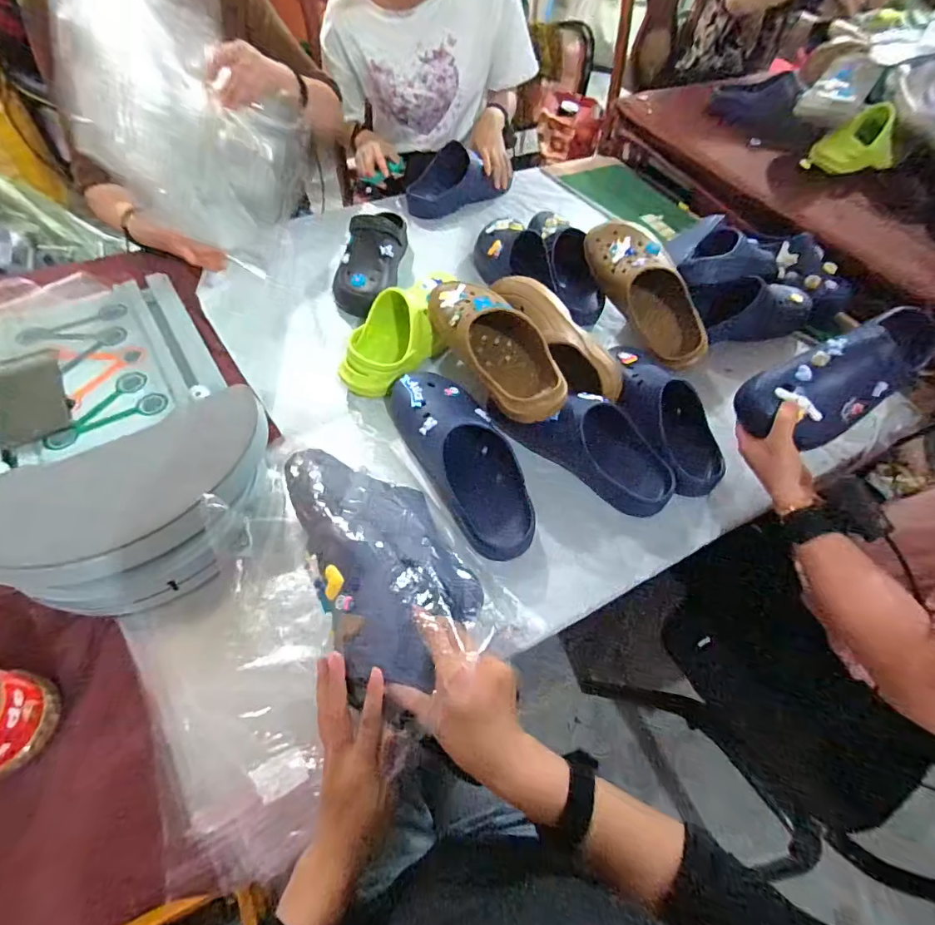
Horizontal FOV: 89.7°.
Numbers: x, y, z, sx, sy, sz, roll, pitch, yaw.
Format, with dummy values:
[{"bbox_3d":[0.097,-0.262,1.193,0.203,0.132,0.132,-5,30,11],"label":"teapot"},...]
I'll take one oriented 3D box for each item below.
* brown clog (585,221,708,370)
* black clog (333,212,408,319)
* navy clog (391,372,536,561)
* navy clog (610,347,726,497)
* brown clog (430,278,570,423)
[{"bbox_3d":[0.299,-0.292,0.793,0.095,0.097,0.289,-27,81,-20],"label":"brown clog"},{"bbox_3d":[-0.181,-0.389,0.867,0.108,0.098,0.269,5,56,-1],"label":"black clog"},{"bbox_3d":[-0.007,-0.013,0.639,0.117,0.082,0.289,-21,60,-17],"label":"navy clog"},{"bbox_3d":[0.284,-0.076,0.700,0.079,0.096,0.257,-17,59,-15],"label":"navy clog"},{"bbox_3d":[0.044,-0.175,0.689,0.113,0.079,0.280,-20,60,-17],"label":"brown clog"}]

